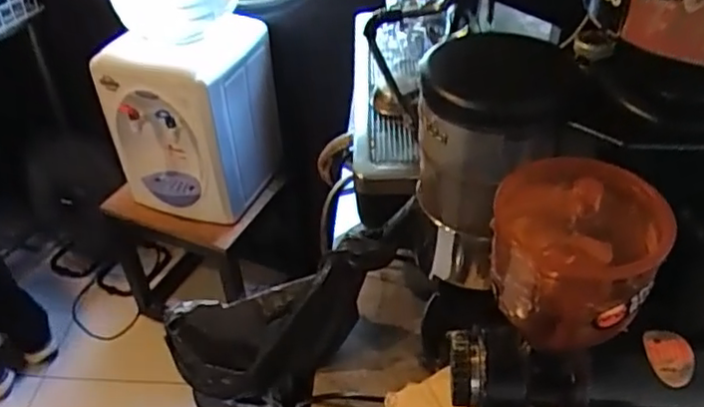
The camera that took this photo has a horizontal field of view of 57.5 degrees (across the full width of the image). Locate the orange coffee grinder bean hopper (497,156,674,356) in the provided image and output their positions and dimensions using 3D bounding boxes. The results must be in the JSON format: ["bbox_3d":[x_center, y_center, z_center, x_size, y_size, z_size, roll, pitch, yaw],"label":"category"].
[{"bbox_3d":[0.143,0.038,0.427,0.108,0.123,0.089,23,46,26],"label":"orange coffee grinder bean hopper"}]

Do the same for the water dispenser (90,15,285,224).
[{"bbox_3d":[-0.384,-0.212,1.589,0.291,0.456,0.325,16,43,20],"label":"water dispenser"}]

